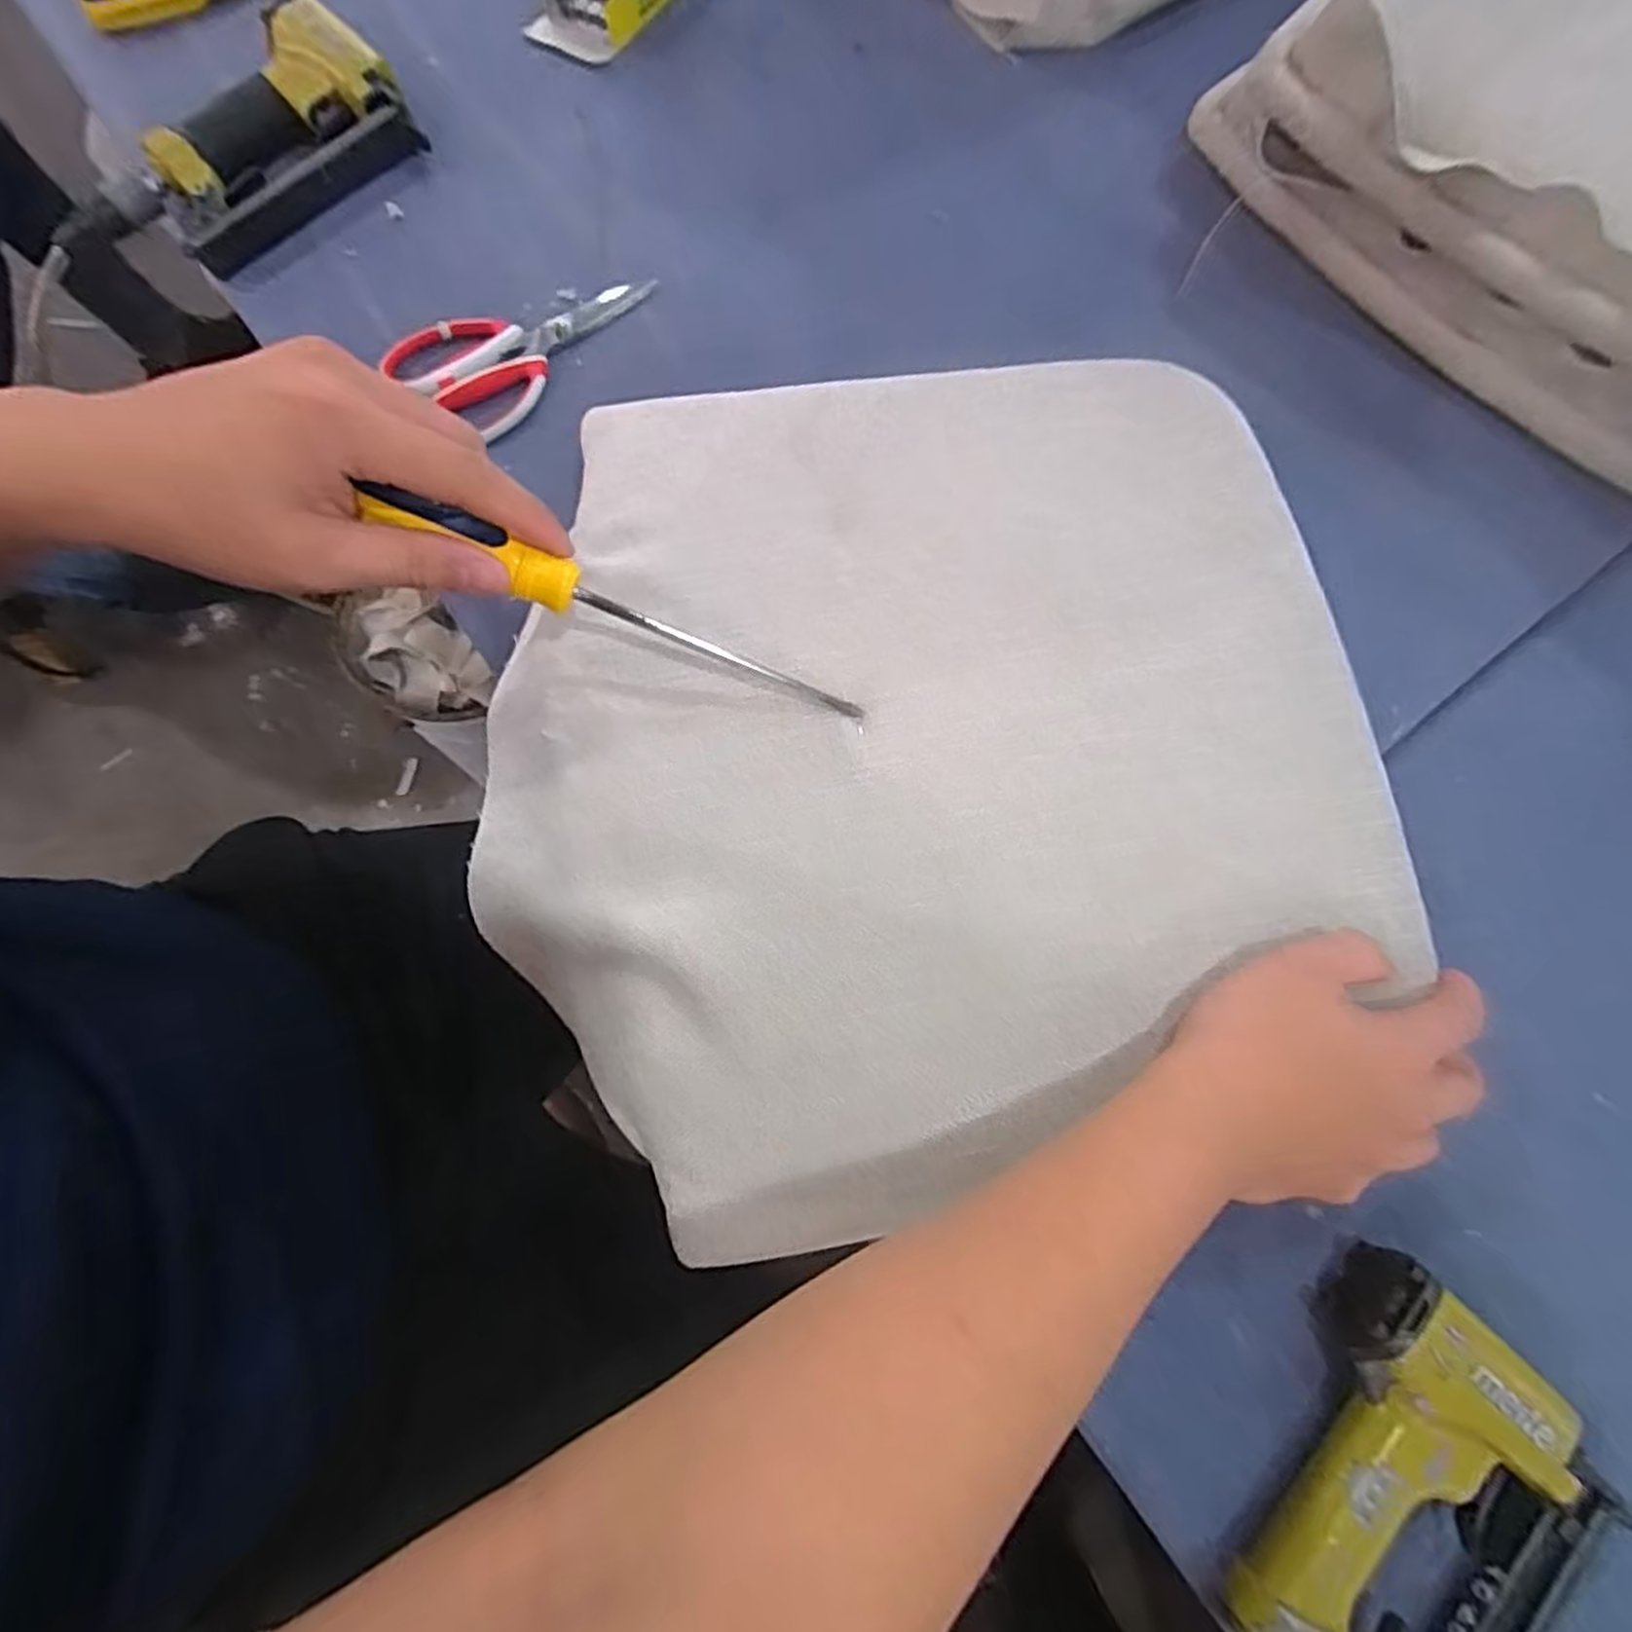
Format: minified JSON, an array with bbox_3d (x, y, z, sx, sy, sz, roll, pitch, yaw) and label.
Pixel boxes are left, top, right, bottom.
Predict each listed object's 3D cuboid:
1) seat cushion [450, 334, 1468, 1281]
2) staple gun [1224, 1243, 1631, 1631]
[{"bbox_3d":[0.062,-0.045,0.385,0.432,0.040,0.422,-11,76,-3],"label":"seat cushion"},{"bbox_3d":[0.257,0.316,0.340,0.183,0.039,0.149,-38,78,-9],"label":"staple gun"}]

